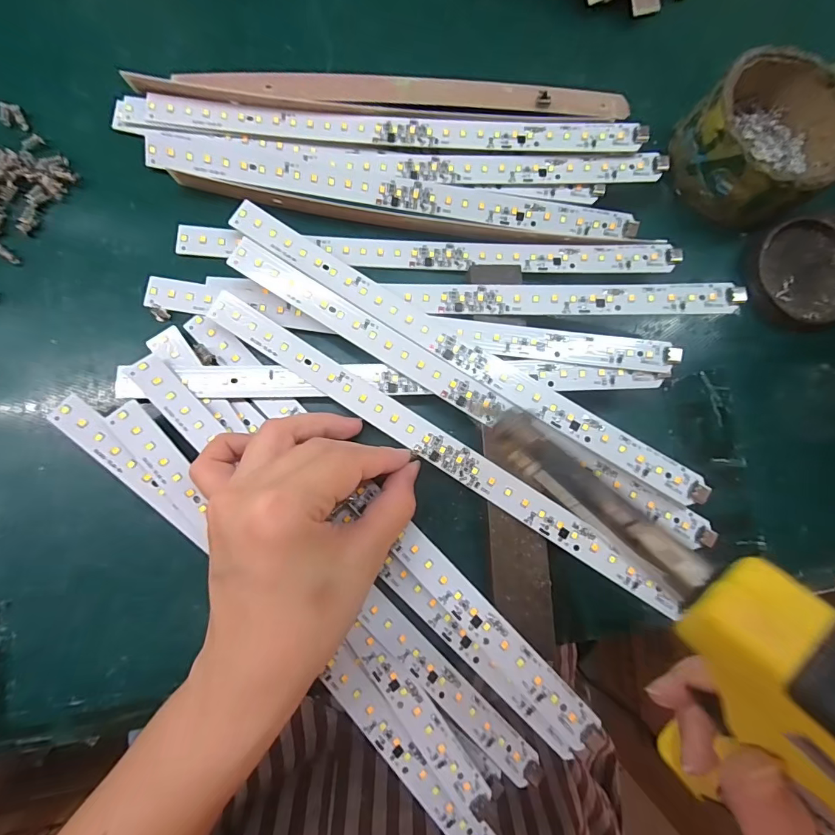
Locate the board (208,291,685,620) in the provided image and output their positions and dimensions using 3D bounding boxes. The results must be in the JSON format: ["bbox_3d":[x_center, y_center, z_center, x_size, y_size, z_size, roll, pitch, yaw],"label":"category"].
[{"bbox_3d":[0.011,0.018,0.220,0.277,0.008,0.016,34,81,3],"label":"board"}]

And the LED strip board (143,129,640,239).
[{"bbox_3d":[-0.011,-0.135,0.250,0.278,0.009,0.023,7,82,-3],"label":"LED strip board"}]

